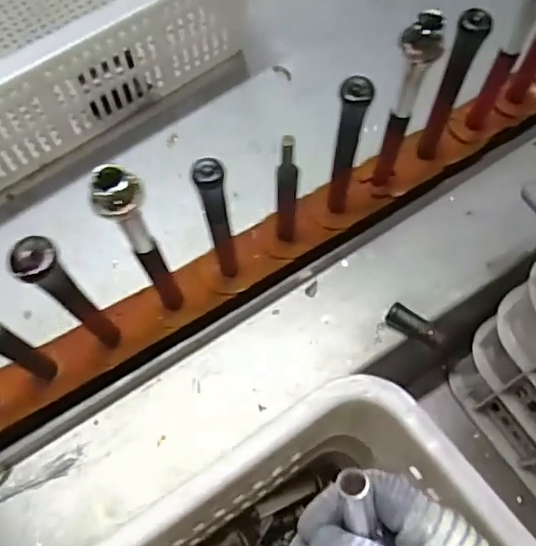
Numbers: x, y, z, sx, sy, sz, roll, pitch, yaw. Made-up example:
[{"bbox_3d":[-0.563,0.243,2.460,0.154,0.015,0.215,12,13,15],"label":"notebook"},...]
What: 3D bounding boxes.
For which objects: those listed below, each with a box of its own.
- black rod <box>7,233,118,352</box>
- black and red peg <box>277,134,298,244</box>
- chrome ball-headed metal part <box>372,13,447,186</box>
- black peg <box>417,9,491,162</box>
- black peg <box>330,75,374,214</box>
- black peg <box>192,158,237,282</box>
[{"bbox_3d":[-0.125,0.021,0.378,0.021,0.147,0.023,-1,65,2],"label":"black rod"},{"bbox_3d":[0.014,-0.056,0.425,0.015,0.127,0.009,-2,65,2],"label":"black and red peg"},{"bbox_3d":[0.101,-0.123,0.429,0.025,0.173,0.030,7,66,6],"label":"chrome ball-headed metal part"},{"bbox_3d":[0.141,-0.139,0.449,0.021,0.150,0.016,15,67,10],"label":"black peg"},{"bbox_3d":[0.059,-0.087,0.428,0.019,0.144,0.015,7,66,6],"label":"black peg"},{"bbox_3d":[-0.034,-0.035,0.406,0.017,0.146,0.020,-18,67,-6],"label":"black peg"}]

